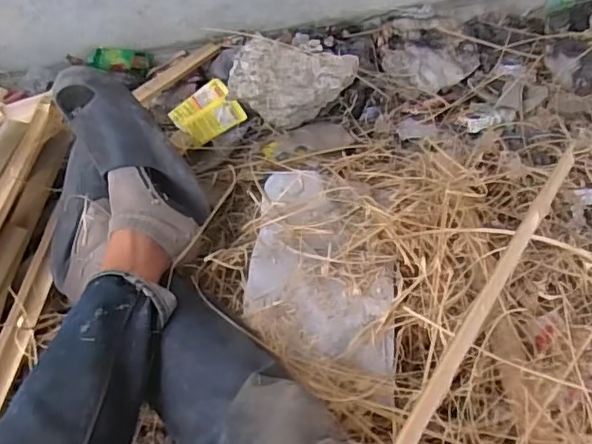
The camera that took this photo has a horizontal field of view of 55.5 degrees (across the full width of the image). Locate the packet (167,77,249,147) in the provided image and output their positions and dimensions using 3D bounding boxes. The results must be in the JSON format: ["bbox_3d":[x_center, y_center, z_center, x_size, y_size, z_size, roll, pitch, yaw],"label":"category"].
[{"bbox_3d":[-0.172,-0.206,1.084,0.121,0.058,0.091,-33,56,-23],"label":"packet"}]

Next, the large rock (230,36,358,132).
[{"bbox_3d":[-0.005,-0.262,1.076,0.213,0.106,0.160,12,51,12],"label":"large rock"}]

